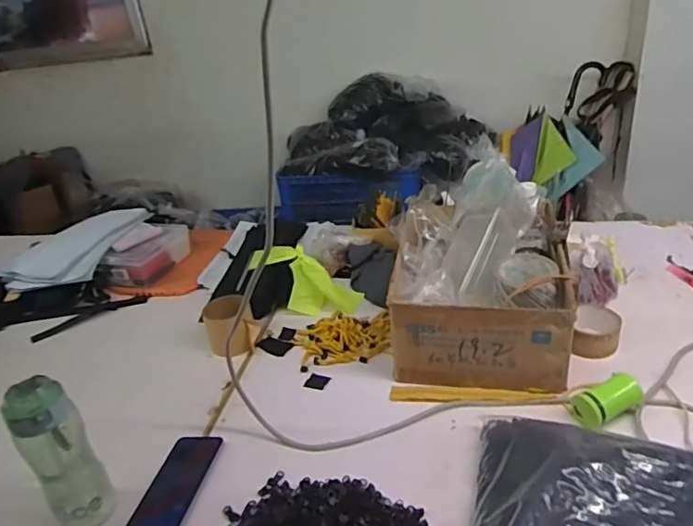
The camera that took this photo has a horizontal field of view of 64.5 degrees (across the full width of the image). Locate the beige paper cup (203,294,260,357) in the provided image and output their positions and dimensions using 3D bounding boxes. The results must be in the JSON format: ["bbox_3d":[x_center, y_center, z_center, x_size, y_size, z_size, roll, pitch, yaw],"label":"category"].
[{"bbox_3d":[-0.198,0.111,0.951,0.086,0.083,0.066,-16,30,-14],"label":"beige paper cup"}]

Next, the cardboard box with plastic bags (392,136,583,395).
[{"bbox_3d":[0.217,0.018,0.889,0.255,0.229,0.296,1,30,15],"label":"cardboard box with plastic bags"}]

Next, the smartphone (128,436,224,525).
[{"bbox_3d":[-0.220,0.288,0.710,0.072,0.010,0.158,0,30,13],"label":"smartphone"}]

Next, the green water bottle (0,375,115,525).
[{"bbox_3d":[-0.338,0.230,0.658,0.062,0.210,0.064,-21,32,-22],"label":"green water bottle"}]

